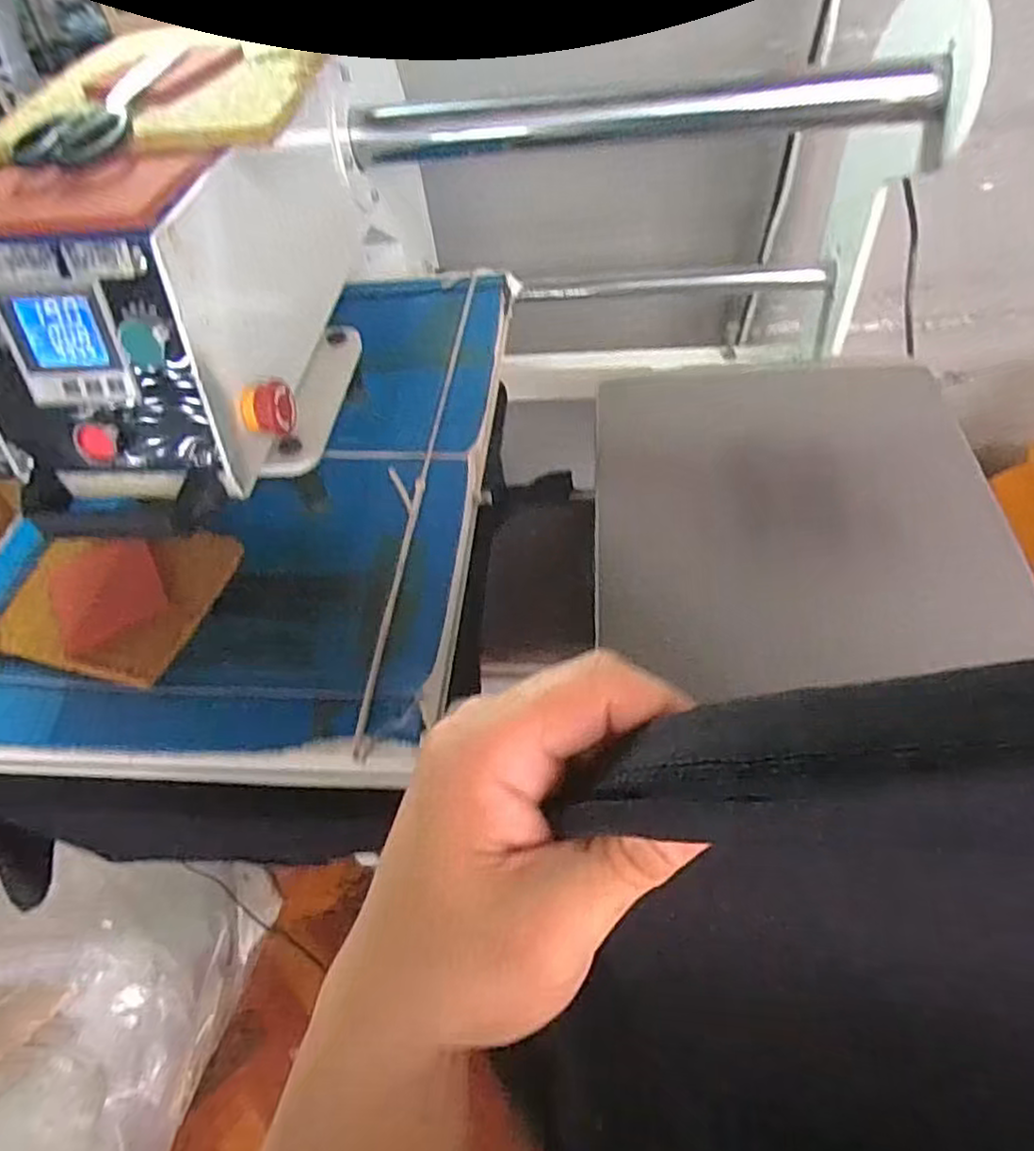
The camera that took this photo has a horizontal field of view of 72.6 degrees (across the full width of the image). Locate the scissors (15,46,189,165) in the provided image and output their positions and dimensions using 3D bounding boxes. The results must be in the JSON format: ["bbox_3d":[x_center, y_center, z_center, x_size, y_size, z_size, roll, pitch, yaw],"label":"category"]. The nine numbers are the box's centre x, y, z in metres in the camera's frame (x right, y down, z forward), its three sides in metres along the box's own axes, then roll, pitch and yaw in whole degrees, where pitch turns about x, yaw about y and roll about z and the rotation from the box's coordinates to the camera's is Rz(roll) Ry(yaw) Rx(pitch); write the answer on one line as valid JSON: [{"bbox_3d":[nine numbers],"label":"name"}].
[{"bbox_3d":[-0.267,-0.314,0.468,0.057,0.014,0.176,-4,50,4],"label":"scissors"}]

